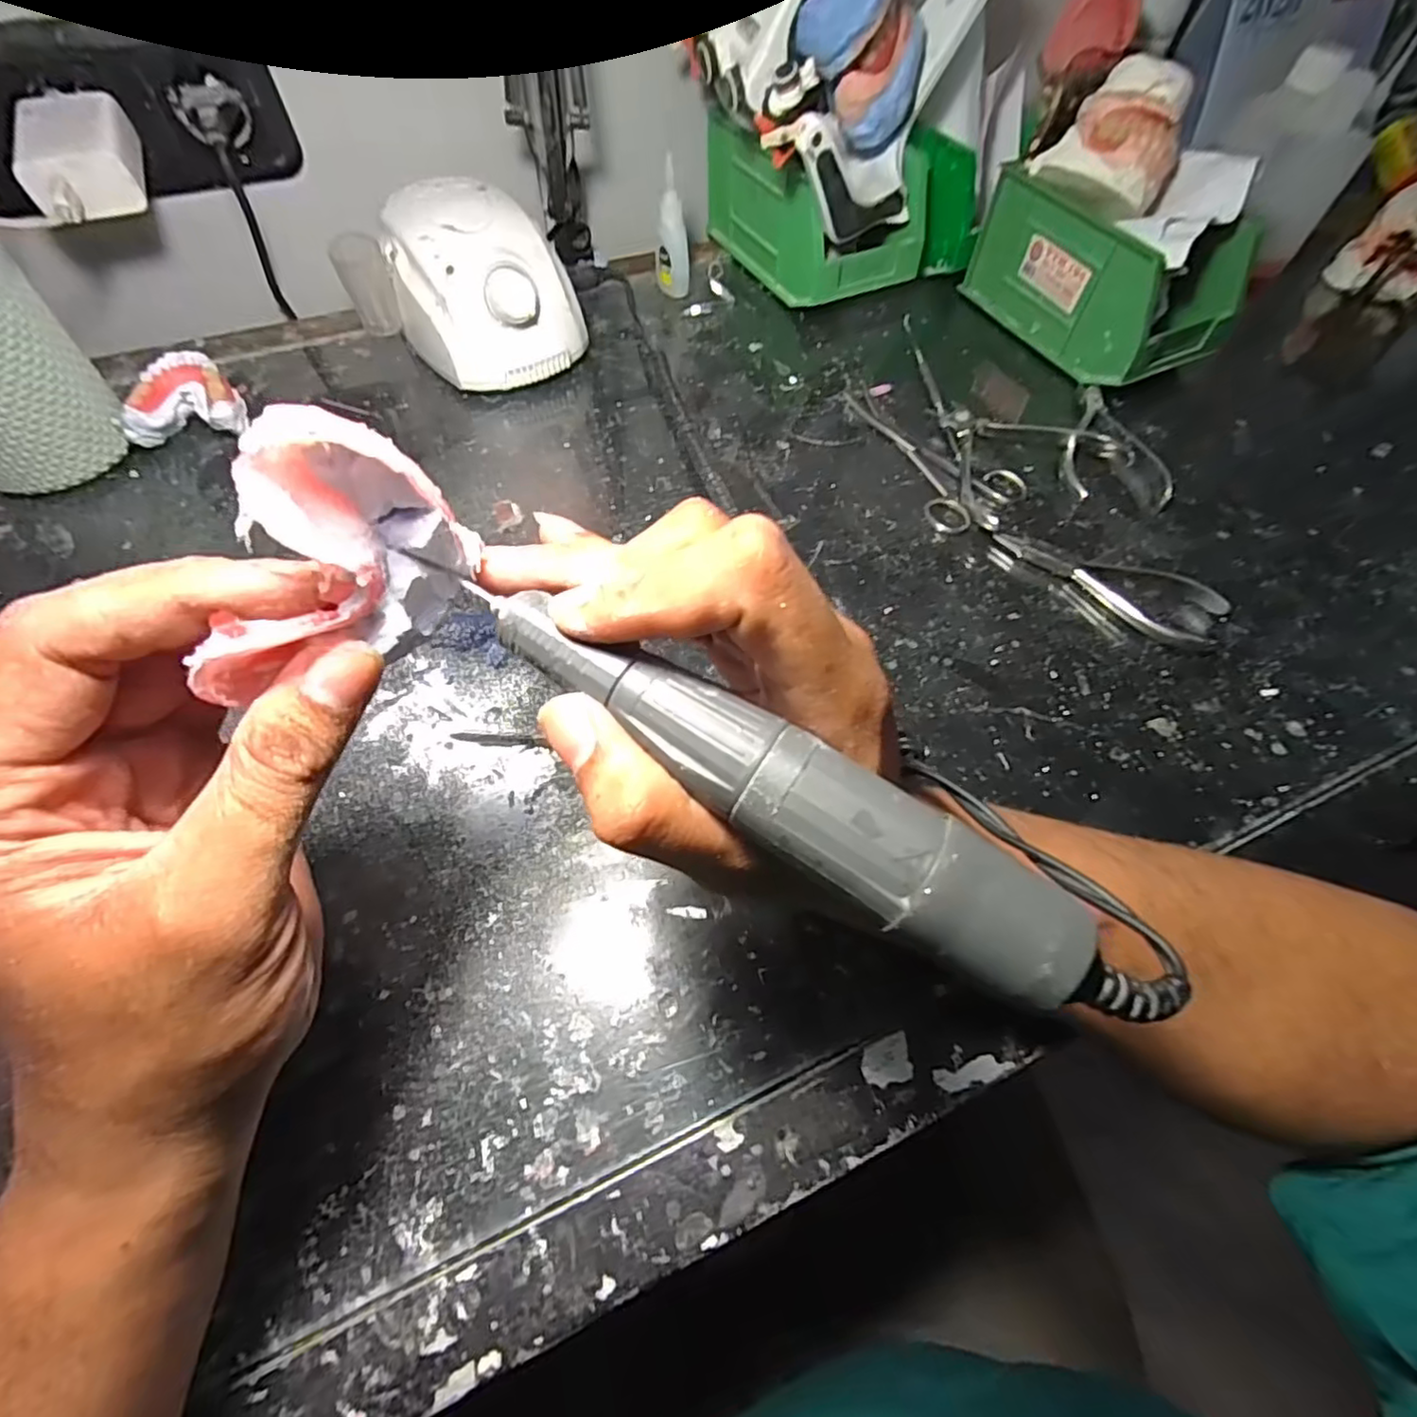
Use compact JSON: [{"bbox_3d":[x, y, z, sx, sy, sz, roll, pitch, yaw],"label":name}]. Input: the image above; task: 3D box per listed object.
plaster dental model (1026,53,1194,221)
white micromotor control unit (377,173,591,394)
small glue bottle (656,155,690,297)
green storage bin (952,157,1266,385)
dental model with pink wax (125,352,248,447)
[{"bbox_3d":[0.269,-0.374,0.417,0.064,0.058,0.077,-30,65,-18],"label":"plaster dental model"},{"bbox_3d":[-0.158,-0.285,0.436,0.094,0.084,0.128,-38,67,-21],"label":"white micromotor control unit"},{"bbox_3d":[-0.027,-0.360,0.484,0.025,0.084,0.019,0,59,-2],"label":"small glue bottle"},{"bbox_3d":[0.293,-0.323,0.471,0.095,0.083,0.168,-22,63,-14],"label":"green storage bin"},{"bbox_3d":[-0.328,-0.193,0.405,0.061,0.035,0.054,-9,60,-7],"label":"dental model with pink wax"}]

